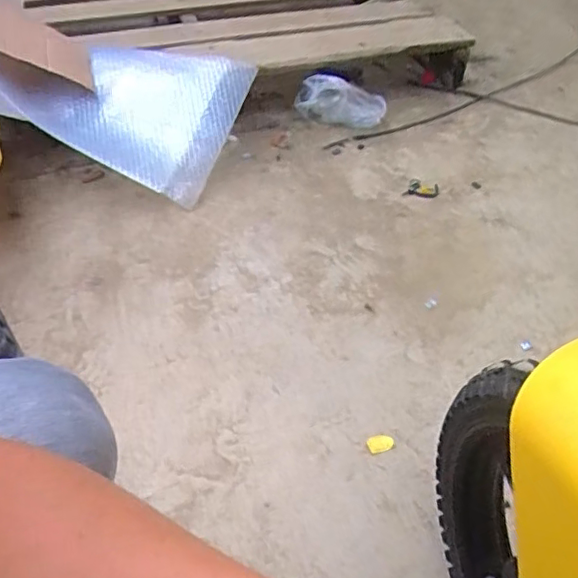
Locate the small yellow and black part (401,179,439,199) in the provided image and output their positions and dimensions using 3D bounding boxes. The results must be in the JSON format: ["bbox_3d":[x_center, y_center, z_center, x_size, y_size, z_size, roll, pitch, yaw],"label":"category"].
[{"bbox_3d":[0.244,-0.181,1.063,0.059,0.010,0.052,14,49,13],"label":"small yellow and black part"}]

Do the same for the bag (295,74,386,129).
[{"bbox_3d":[0.106,-0.381,1.173,0.179,0.103,0.055,7,48,4],"label":"bag"}]

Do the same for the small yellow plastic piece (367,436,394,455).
[{"bbox_3d":[0.113,0.191,0.716,0.033,0.004,0.021,-11,48,-10],"label":"small yellow plastic piece"}]

